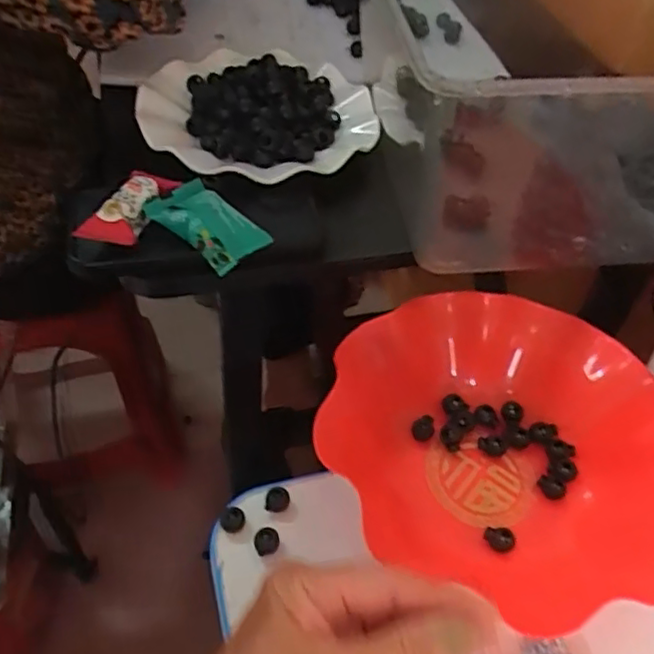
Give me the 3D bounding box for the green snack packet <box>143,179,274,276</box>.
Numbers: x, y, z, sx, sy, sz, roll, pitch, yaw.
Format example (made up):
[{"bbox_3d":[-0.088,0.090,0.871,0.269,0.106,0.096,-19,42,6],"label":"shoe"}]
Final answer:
[{"bbox_3d":[-0.077,-0.067,0.420,0.072,0.016,0.047,34,54,23],"label":"green snack packet"}]

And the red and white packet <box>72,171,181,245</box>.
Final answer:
[{"bbox_3d":[-0.125,-0.079,0.421,0.031,0.022,0.077,24,51,16],"label":"red and white packet"}]

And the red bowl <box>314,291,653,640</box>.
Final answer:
[{"bbox_3d":[0.119,0.069,0.435,0.221,0.064,0.188,22,50,14],"label":"red bowl"}]

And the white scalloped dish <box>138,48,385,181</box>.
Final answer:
[{"bbox_3d":[-0.056,-0.178,0.526,0.180,0.035,0.182,2,48,-3],"label":"white scalloped dish"}]

